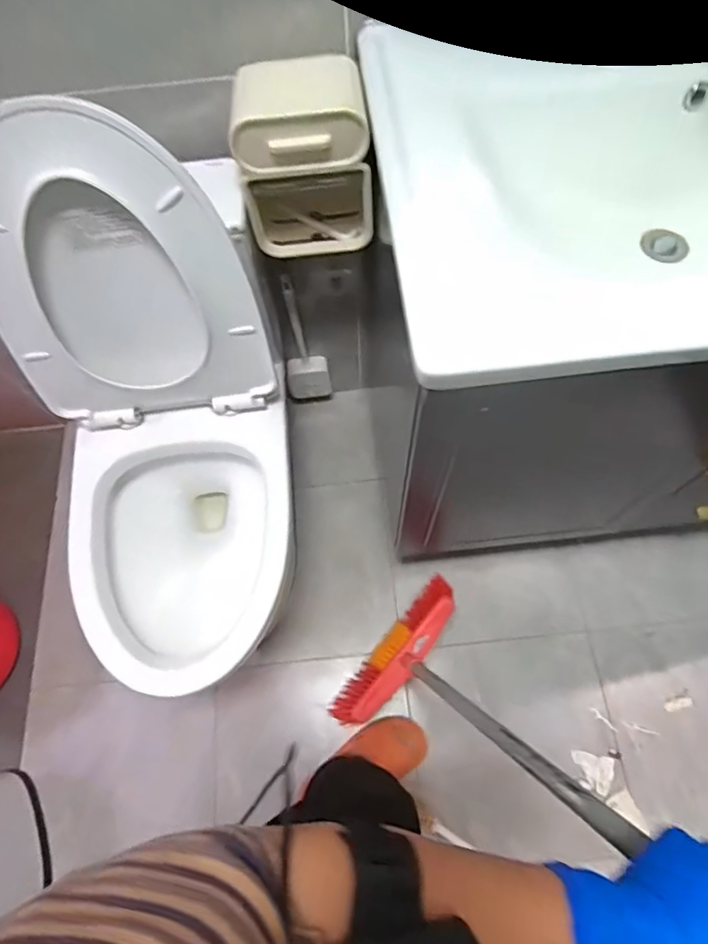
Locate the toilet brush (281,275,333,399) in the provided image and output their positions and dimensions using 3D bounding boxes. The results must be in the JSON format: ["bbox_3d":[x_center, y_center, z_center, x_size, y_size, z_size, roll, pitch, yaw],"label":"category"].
[{"bbox_3d":[-0.110,-0.278,1.182,0.094,0.355,0.072,1,66,2],"label":"toilet brush"}]

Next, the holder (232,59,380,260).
[{"bbox_3d":[-0.066,-0.425,0.759,0.169,0.219,0.116,-4,66,0],"label":"holder"}]

